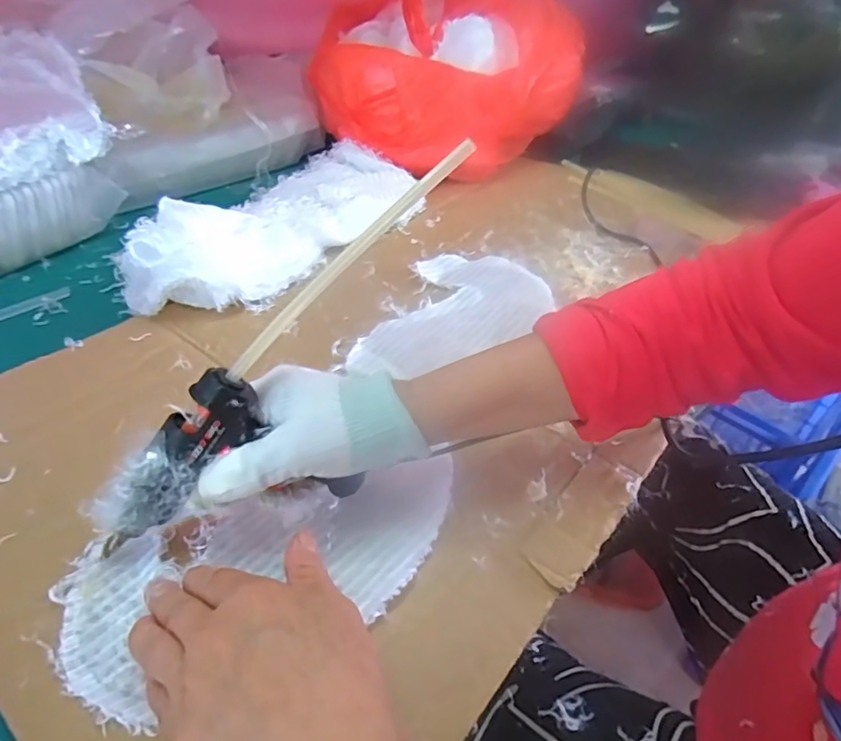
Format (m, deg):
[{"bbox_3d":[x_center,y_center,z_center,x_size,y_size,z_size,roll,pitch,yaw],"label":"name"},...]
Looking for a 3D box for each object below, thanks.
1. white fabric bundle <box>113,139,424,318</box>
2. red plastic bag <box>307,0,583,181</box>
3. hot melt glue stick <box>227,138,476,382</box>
[{"bbox_3d":[-0.148,-0.176,0.593,0.163,0.061,0.373,21,44,20],"label":"white fabric bundle"},{"bbox_3d":[0.038,-0.424,0.795,0.342,0.188,0.364,33,49,31],"label":"red plastic bag"},{"bbox_3d":[-0.036,-0.053,0.273,0.161,0.010,0.005,-43,48,5],"label":"hot melt glue stick"}]

